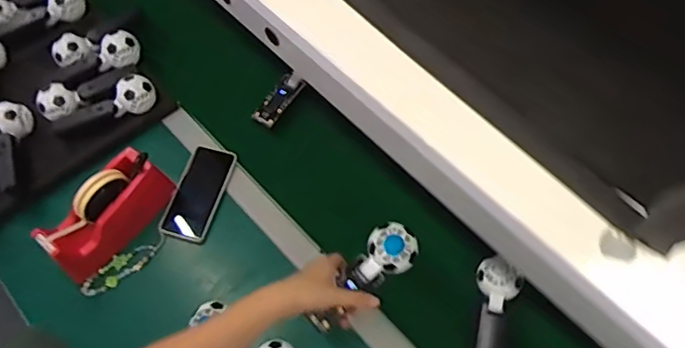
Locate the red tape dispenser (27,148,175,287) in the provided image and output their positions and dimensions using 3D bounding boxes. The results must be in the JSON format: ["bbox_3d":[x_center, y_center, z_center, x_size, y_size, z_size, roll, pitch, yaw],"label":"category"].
[{"bbox_3d":[-0.359,0.060,0.818,0.069,0.102,0.201,33,68,17],"label":"red tape dispenser"}]

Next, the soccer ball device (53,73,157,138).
[{"bbox_3d":[-0.411,-0.118,0.936,0.177,0.045,0.053,-25,65,-11],"label":"soccer ball device"}]

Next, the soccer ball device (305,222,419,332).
[{"bbox_3d":[0.028,0.135,0.704,0.062,0.024,0.168,42,84,20],"label":"soccer ball device"}]

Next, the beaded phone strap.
[{"bbox_3d":[-0.336,0.139,0.838,0.139,0.016,0.037,-31,66,-14],"label":"beaded phone strap"}]

